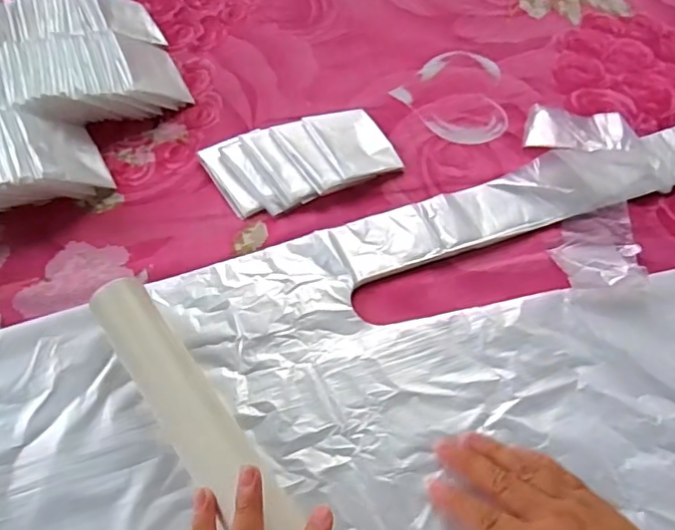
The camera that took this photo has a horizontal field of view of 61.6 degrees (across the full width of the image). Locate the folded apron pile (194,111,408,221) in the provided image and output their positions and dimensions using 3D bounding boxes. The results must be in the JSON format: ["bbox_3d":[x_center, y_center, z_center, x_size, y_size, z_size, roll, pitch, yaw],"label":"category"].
[{"bbox_3d":[-0.030,-0.096,0.507,0.157,0.022,0.089,-23,59,-15],"label":"folded apron pile"}]

